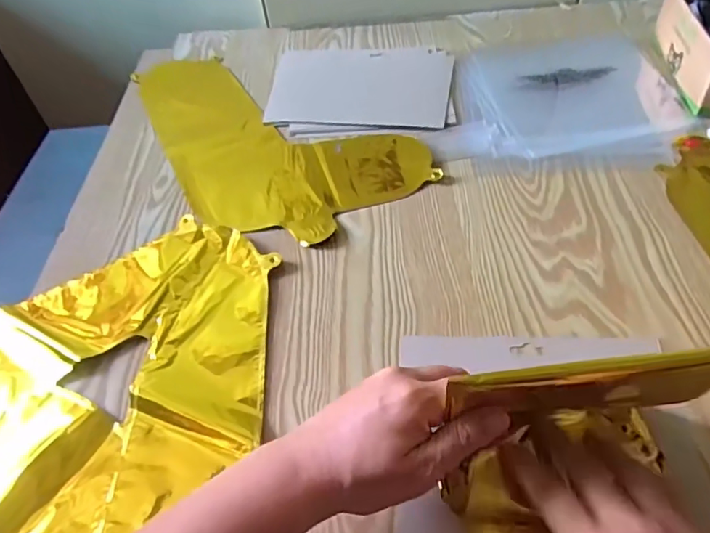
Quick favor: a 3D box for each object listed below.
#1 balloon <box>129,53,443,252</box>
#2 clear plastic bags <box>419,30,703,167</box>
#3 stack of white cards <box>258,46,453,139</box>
[{"bbox_3d":[-0.117,-0.167,0.634,0.227,0.011,0.414,-28,50,-19],"label":"balloon"},{"bbox_3d":[0.235,-0.208,0.629,0.271,0.012,0.274,2,47,8],"label":"clear plastic bags"},{"bbox_3d":[0.007,-0.223,0.666,0.224,0.011,0.187,2,47,8],"label":"stack of white cards"}]

